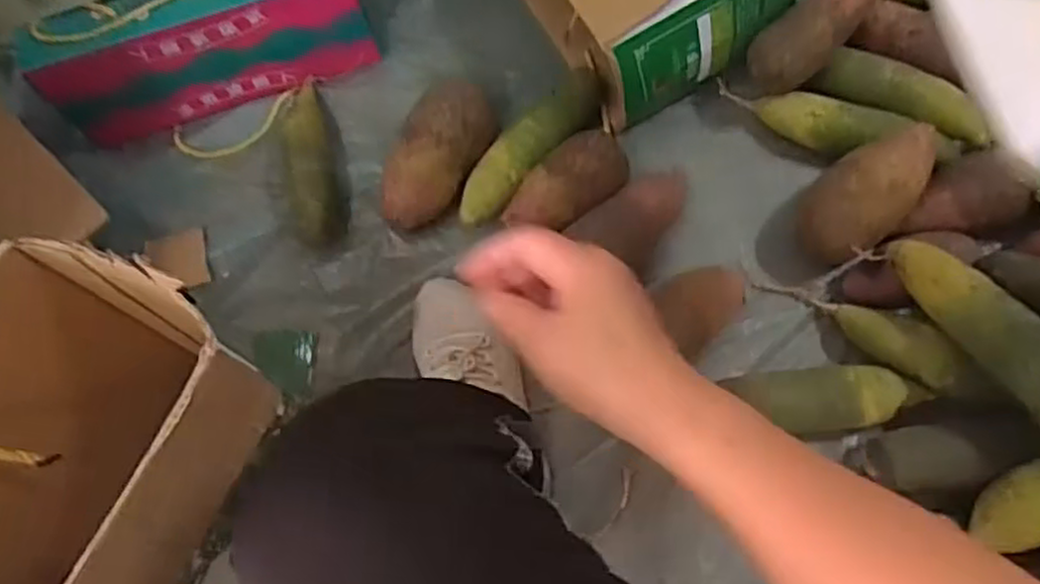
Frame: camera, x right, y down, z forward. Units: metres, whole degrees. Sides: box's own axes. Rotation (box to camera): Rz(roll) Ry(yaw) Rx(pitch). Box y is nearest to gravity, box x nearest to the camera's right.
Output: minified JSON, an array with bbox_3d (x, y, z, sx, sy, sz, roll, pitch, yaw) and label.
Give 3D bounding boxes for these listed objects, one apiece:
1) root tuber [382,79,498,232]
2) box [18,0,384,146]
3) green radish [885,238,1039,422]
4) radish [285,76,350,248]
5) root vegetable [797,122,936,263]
[{"bbox_3d":[-0.089,-0.137,0.769,0.076,0.084,0.146,30,75,13],"label":"root tuber"},{"bbox_3d":[-0.330,-0.262,0.794,0.335,0.128,0.083,-18,70,-2],"label":"box"},{"bbox_3d":[0.394,0.029,0.621,0.048,0.052,0.222,-26,53,-6],"label":"green radish"},{"bbox_3d":[-0.224,-0.143,0.793,0.058,0.055,0.202,-13,70,-1],"label":"radish"},{"bbox_3d":[0.332,-0.089,0.731,0.129,0.088,0.085,-38,72,-9],"label":"root vegetable"}]

